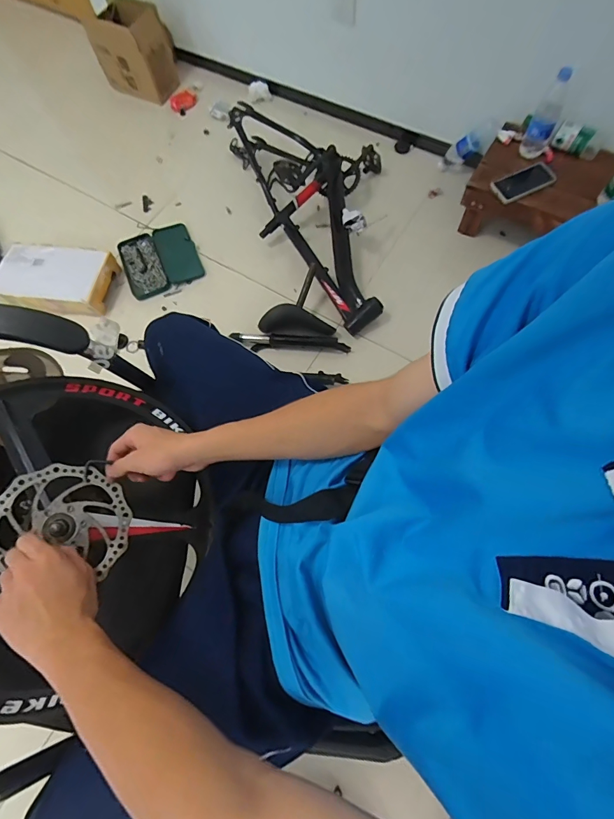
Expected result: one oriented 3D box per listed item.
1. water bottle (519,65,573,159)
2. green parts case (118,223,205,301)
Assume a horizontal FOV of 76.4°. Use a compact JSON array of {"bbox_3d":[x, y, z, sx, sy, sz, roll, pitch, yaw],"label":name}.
[{"bbox_3d":[0.675,-0.825,1.093,0.073,0.206,0.088,26,73,11],"label":"water bottle"},{"bbox_3d":[-0.495,-0.508,1.315,0.238,0.036,0.250,-22,70,-6],"label":"green parts case"}]

